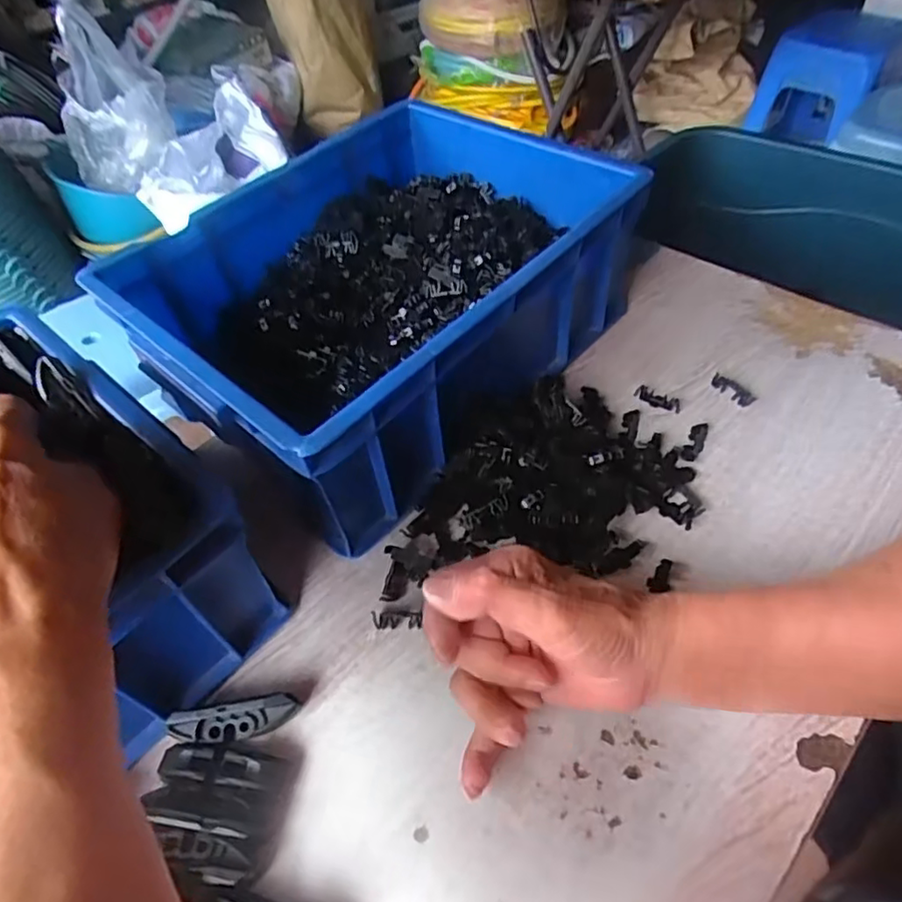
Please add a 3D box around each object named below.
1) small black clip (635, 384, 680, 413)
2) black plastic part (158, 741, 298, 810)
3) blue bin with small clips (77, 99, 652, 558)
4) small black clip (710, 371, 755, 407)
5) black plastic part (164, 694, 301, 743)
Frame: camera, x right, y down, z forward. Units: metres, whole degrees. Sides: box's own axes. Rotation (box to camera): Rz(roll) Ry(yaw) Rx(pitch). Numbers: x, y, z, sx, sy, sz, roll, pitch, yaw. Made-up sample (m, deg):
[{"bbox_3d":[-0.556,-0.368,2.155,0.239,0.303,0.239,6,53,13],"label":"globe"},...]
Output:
[{"bbox_3d":[0.159,-0.040,0.475,0.034,0.009,0.014,24,57,23],"label":"small black clip"},{"bbox_3d":[-0.122,0.171,0.330,0.072,0.020,0.026,5,51,10],"label":"black plastic part"},{"bbox_3d":[-0.048,-0.127,0.488,0.266,0.121,0.350,33,61,29],"label":"blue bin with small clips"},{"bbox_3d":[0.215,-0.047,0.474,0.013,0.004,0.036,-31,54,-18],"label":"small black clip"},{"bbox_3d":[-0.120,0.150,0.344,0.069,0.022,0.019,-9,50,-1],"label":"black plastic part"}]

